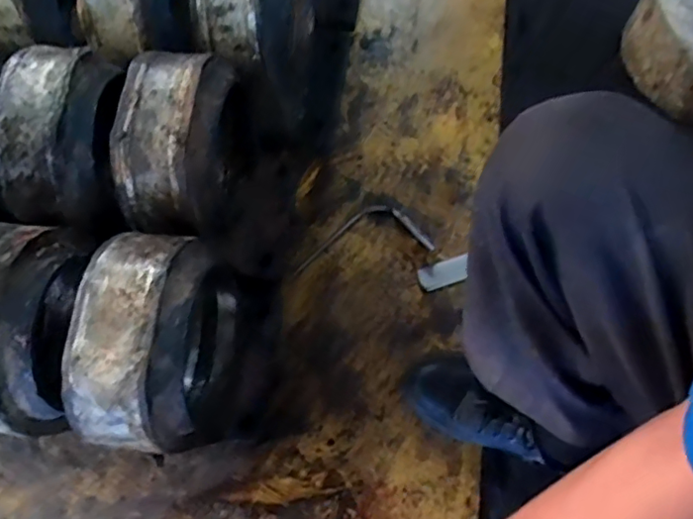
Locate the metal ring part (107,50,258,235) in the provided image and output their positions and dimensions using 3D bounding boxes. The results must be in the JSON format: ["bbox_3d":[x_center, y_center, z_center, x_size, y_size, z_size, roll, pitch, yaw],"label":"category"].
[{"bbox_3d":[-0.177,-0.125,0.669,0.106,0.199,0.214,6,73,7],"label":"metal ring part"}]

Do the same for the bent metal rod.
[{"bbox_3d":[0.020,-0.039,0.839,0.204,0.025,0.091,-12,66,4],"label":"bent metal rod"}]

